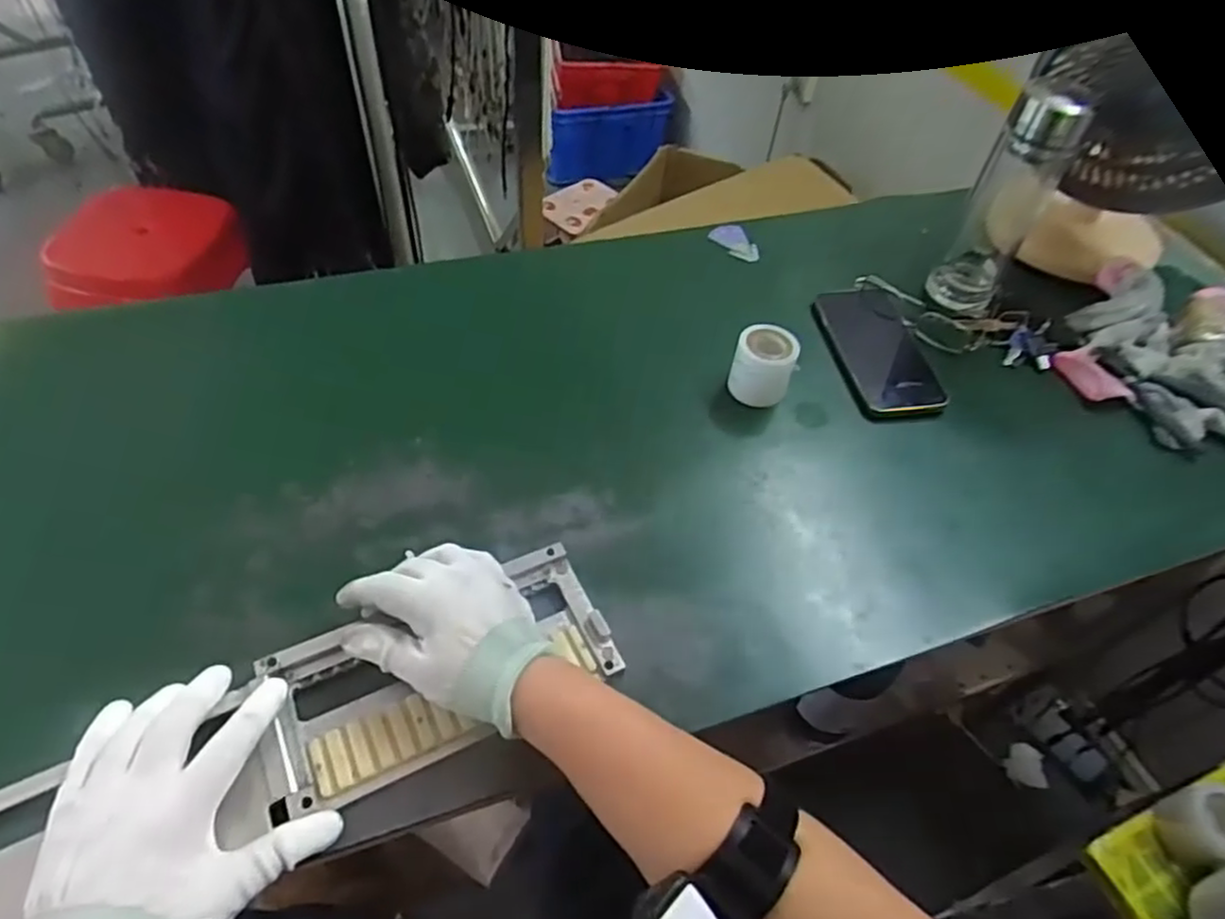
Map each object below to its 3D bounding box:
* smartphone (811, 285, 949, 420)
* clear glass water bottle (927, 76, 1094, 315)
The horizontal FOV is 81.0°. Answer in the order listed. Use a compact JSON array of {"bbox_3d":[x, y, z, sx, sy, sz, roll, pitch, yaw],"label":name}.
[{"bbox_3d":[0.242,-0.107,0.661,0.079,0.014,0.166,-5,52,-10],"label":"smartphone"},{"bbox_3d":[0.371,-0.246,0.663,0.060,0.197,0.069,31,54,18],"label":"clear glass water bottle"}]

